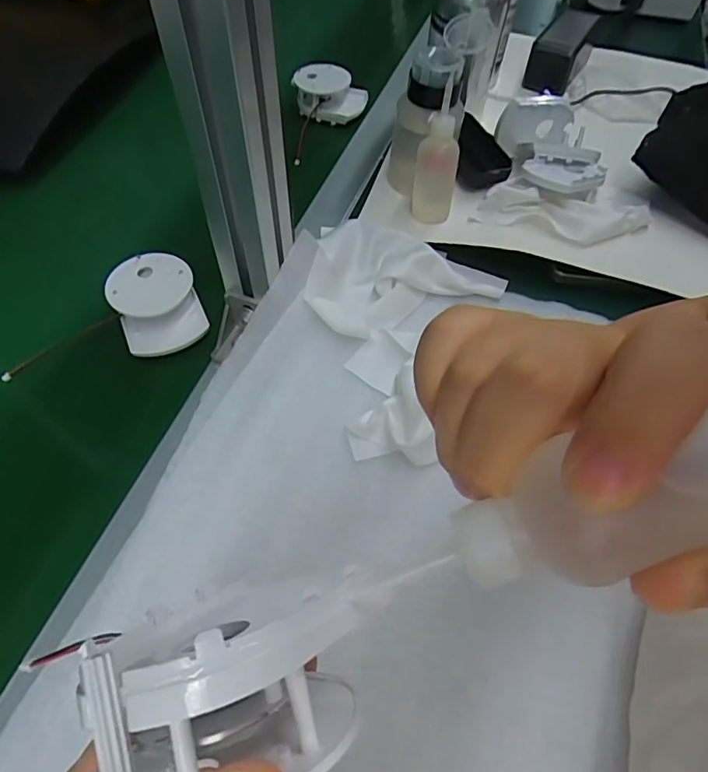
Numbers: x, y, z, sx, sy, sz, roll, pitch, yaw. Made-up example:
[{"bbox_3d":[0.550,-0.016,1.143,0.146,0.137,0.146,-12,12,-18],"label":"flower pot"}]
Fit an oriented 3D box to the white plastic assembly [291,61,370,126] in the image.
[{"bbox_3d":[-0.027,-0.341,0.584,0.083,0.035,0.056,33,63,18],"label":"white plastic assembly"}]

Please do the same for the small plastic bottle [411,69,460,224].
[{"bbox_3d":[0.076,-0.203,0.445,0.038,0.116,0.037,9,58,4],"label":"small plastic bottle"}]

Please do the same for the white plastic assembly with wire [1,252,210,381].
[{"bbox_3d":[-0.188,-0.054,0.383,0.136,0.030,0.081,-17,60,-11],"label":"white plastic assembly with wire"}]

